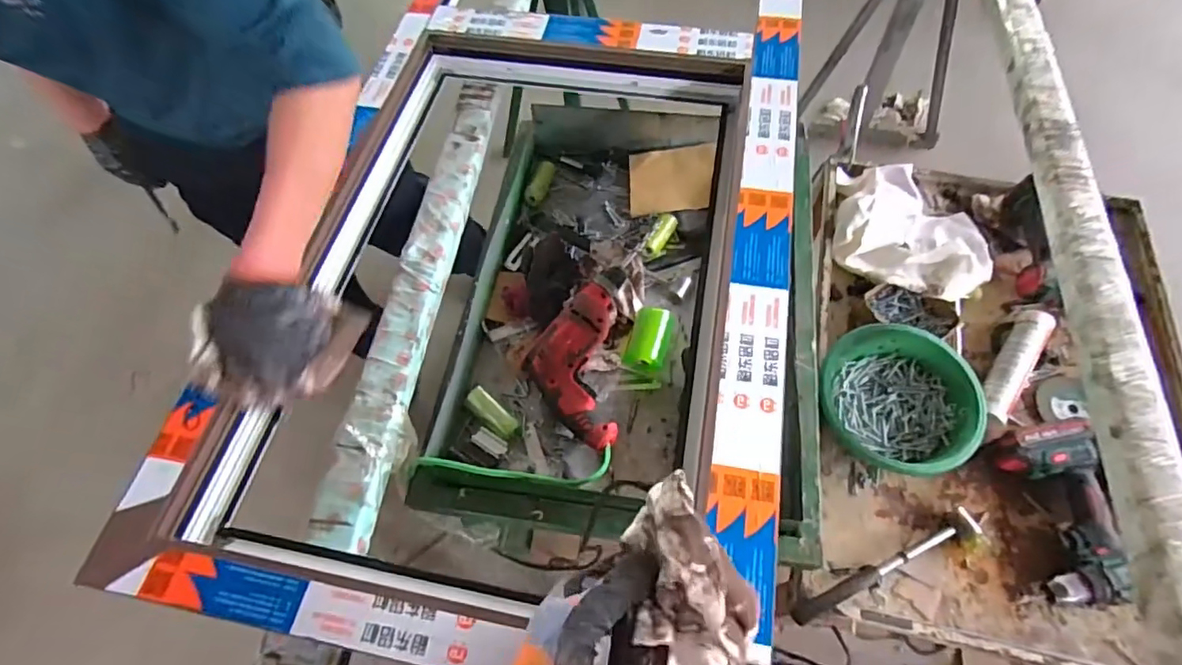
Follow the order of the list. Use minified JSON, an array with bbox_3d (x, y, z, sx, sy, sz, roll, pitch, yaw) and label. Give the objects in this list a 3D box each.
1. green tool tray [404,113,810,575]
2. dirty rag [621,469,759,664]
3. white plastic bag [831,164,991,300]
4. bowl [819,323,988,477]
[{"bbox_3d":[0.079,-0.063,0.896,0.513,0.092,0.730,8,61,7],"label":"green tool tray"},{"bbox_3d":[0.062,0.174,0.353,0.073,0.047,0.159,5,75,5],"label":"dirty rag"},{"bbox_3d":[0.565,-0.181,1.025,0.256,0.098,0.282,15,62,11],"label":"white plastic bag"},{"bbox_3d":[0.455,0.099,0.865,0.227,0.074,0.223,-1,61,2],"label":"bowl"}]

